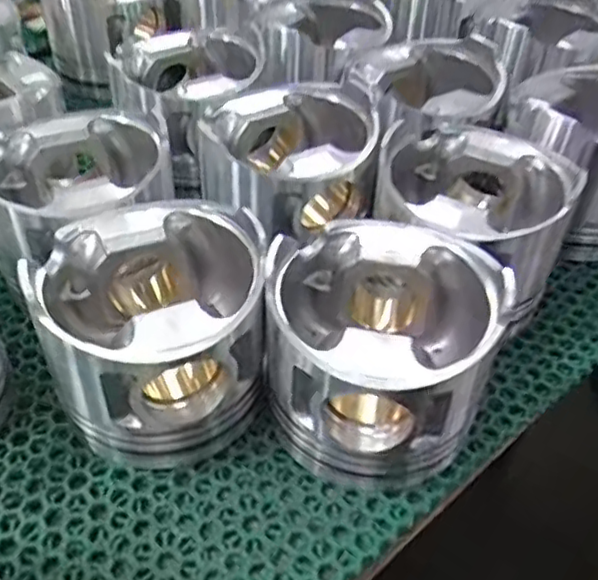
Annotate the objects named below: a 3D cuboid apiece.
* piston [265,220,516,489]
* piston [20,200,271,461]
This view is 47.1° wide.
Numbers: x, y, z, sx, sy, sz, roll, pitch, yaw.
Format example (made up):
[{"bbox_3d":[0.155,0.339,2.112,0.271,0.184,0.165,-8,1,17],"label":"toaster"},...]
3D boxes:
[{"bbox_3d":[0.040,0.029,0.352,0.105,0.100,0.107,1,43,-1],"label":"piston"},{"bbox_3d":[-0.071,0.021,0.355,0.105,0.103,0.107,1,43,-1],"label":"piston"}]

